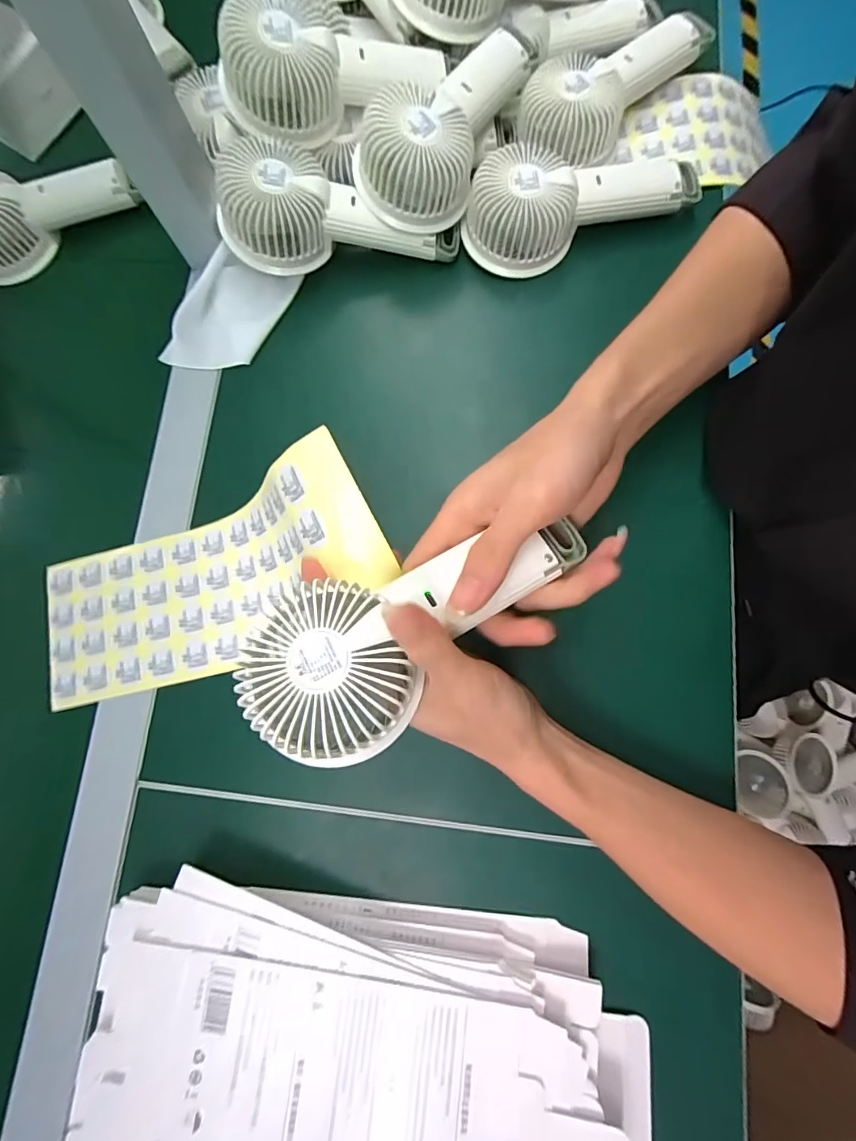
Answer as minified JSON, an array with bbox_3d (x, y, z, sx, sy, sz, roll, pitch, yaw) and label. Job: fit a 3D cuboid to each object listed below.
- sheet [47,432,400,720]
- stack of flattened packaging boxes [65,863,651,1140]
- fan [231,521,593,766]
[{"bbox_3d":[-0.150,0.009,0.305,0.276,0.055,0.106,-21,77,24],"label":"sheet"},{"bbox_3d":[-0.038,0.288,0.256,0.321,0.034,0.176,10,78,3],"label":"stack of flattened packaging boxes"},{"bbox_3d":[-0.002,0.023,0.224,0.177,0.031,0.080,-27,78,-14],"label":"fan"}]

